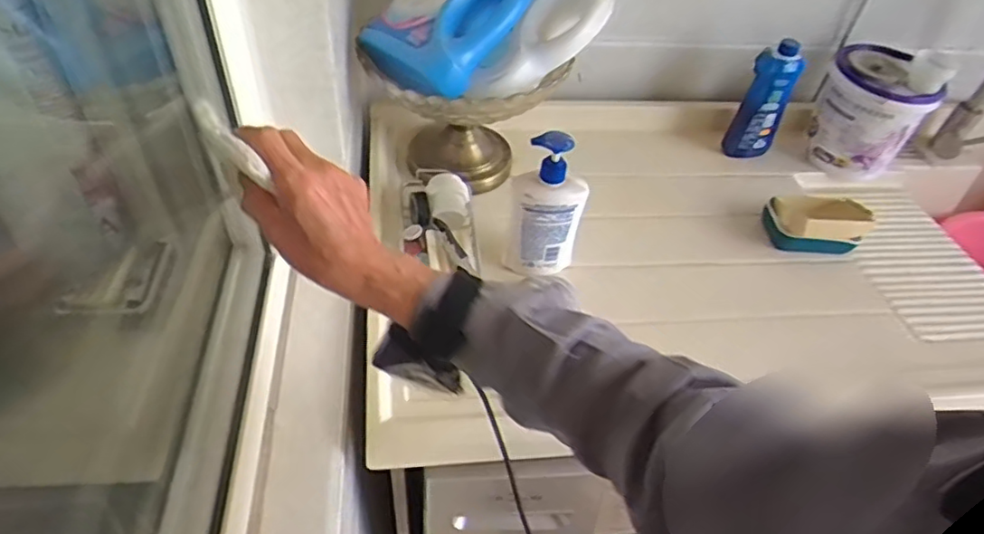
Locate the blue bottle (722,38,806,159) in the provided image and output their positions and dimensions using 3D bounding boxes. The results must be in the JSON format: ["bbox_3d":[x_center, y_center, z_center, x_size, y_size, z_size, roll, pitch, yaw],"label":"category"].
[{"bbox_3d":[0.455,-0.275,1.052,0.076,0.194,0.083,27,50,17],"label":"blue bottle"}]

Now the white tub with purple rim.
[{"bbox_3d":[0.645,-0.272,1.075,0.166,0.189,0.144,31,51,21],"label":"white tub with purple rim"}]

